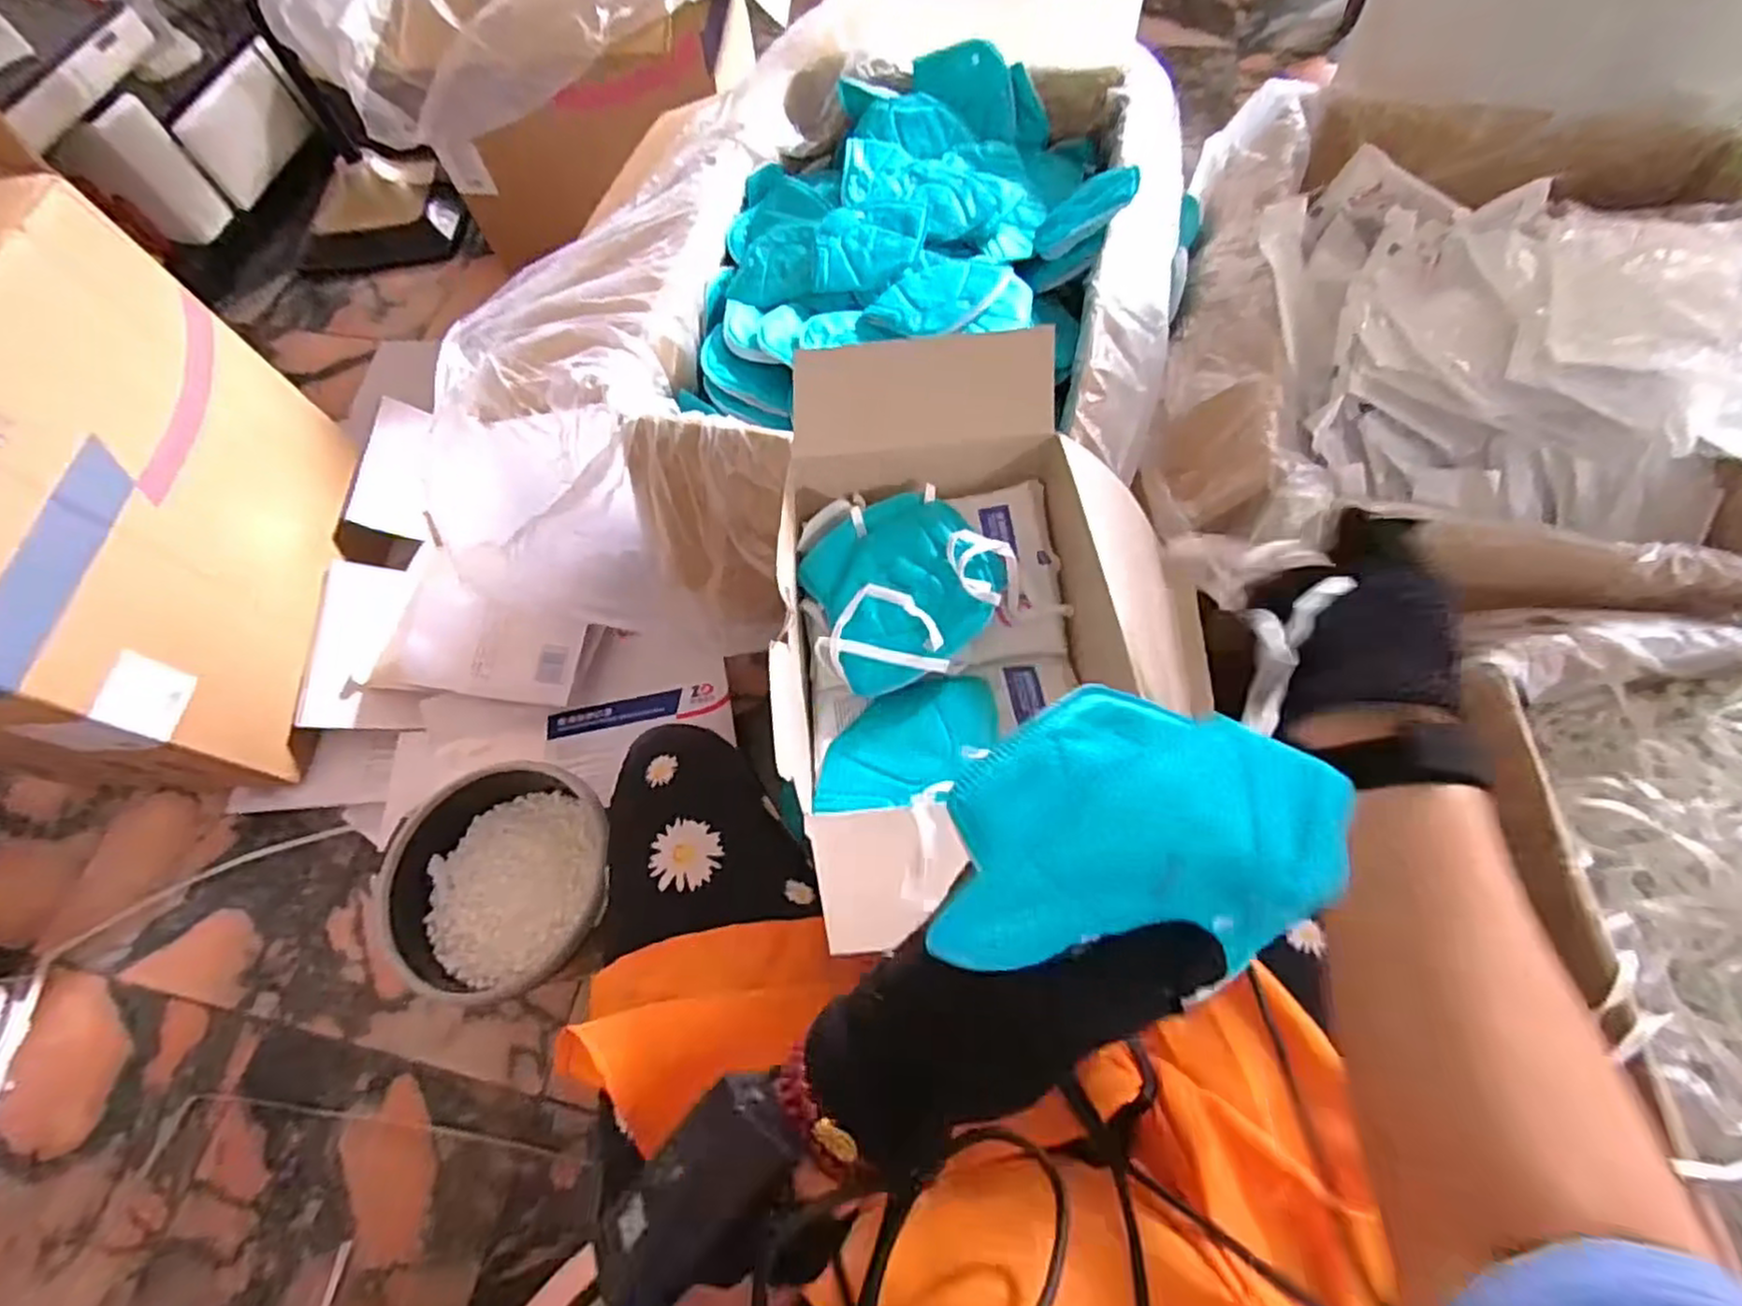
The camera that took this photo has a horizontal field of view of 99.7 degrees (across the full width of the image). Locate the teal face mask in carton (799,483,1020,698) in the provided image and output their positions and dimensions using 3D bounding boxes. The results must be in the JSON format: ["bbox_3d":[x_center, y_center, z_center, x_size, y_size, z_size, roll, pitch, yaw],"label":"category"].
[{"bbox_3d":[0.019,-0.048,0.510,0.142,0.034,0.134,-32,67,-11],"label":"teal face mask in carton"}]

